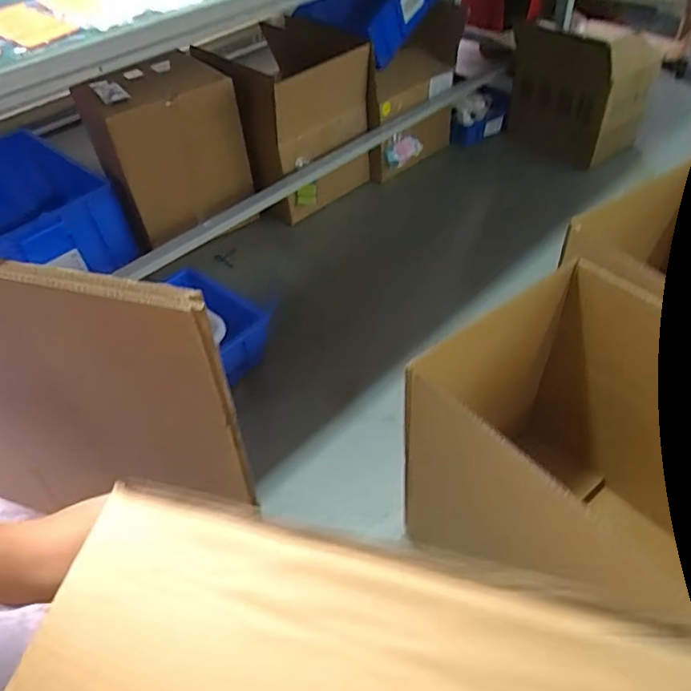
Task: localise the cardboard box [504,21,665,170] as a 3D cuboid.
[{"bbox_3d":[0.674,-0.750,1.631,0.181,0.300,0.402,-26,47,-19],"label":"cardboard box"}]

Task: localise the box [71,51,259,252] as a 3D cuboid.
[{"bbox_3d":[-0.455,-0.512,1.439,0.366,0.365,0.249,-21,46,-14],"label":"box"}]

